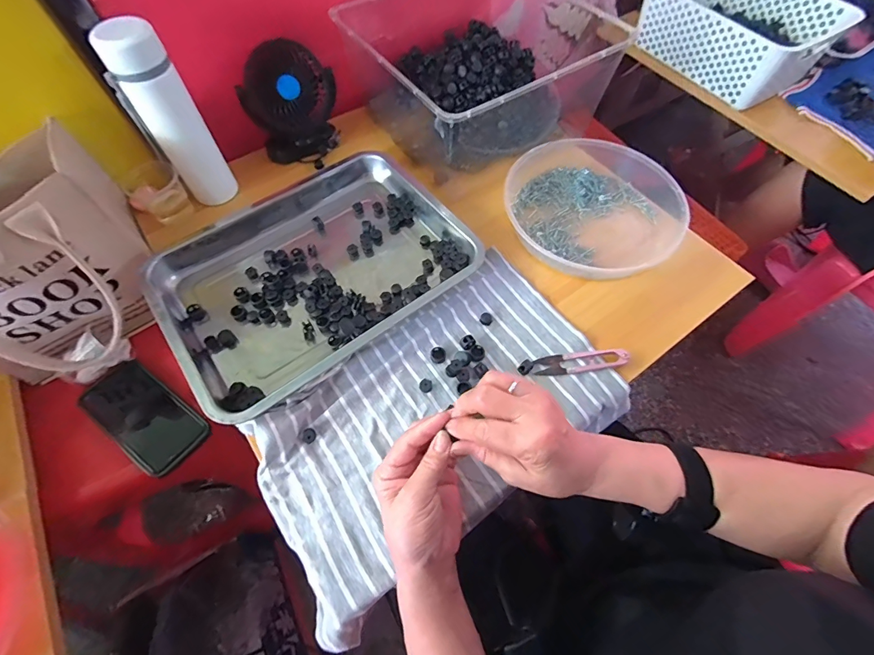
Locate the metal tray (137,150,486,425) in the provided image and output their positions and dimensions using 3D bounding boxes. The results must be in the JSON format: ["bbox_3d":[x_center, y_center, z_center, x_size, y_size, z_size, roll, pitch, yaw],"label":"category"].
[{"bbox_3d":[-0.164,-0.089,0.503,0.344,0.038,0.306,-35,67,-17],"label":"metal tray"}]

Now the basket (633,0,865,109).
[{"bbox_3d":[0.534,-0.554,0.748,0.202,0.107,0.302,-30,66,-14],"label":"basket"}]

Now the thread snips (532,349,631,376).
[{"bbox_3d":[0.159,0.037,0.449,0.099,0.013,0.022,-6,62,-2],"label":"thread snips"}]

